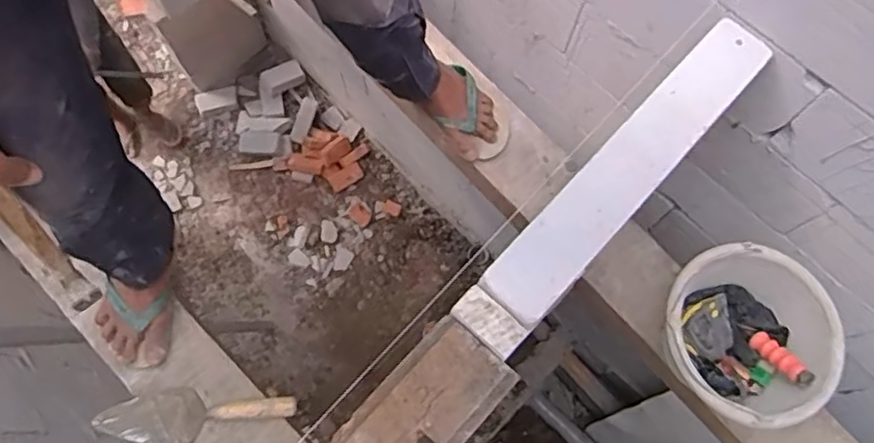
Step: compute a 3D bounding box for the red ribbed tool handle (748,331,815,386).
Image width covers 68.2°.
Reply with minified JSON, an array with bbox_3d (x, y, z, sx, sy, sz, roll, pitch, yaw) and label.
[{"bbox_3d":[0.529,0.211,0.989,0.031,0.025,0.110,-27,41,-9],"label":"red ribbed tool handle"}]

